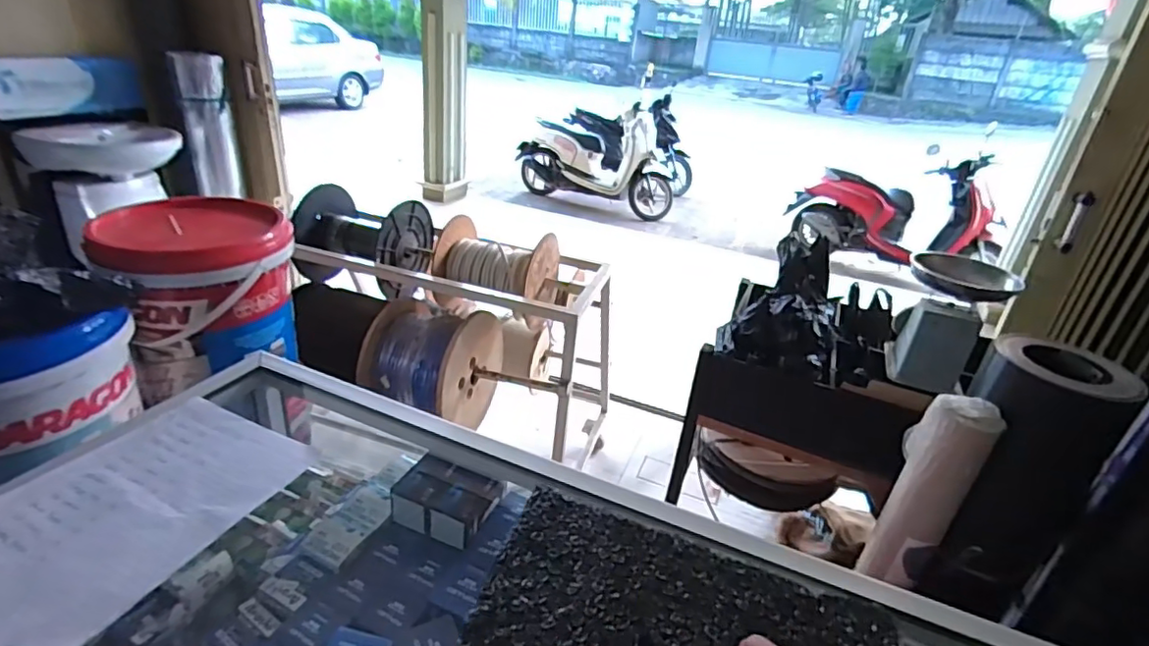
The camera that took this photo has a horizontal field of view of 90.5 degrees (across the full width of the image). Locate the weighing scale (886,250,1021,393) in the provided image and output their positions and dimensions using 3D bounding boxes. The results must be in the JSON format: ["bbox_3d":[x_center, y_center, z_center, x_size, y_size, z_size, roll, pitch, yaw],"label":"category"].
[{"bbox_3d":[0.973,-0.001,1.506,0.231,0.311,0.225,20,31,25],"label":"weighing scale"}]

